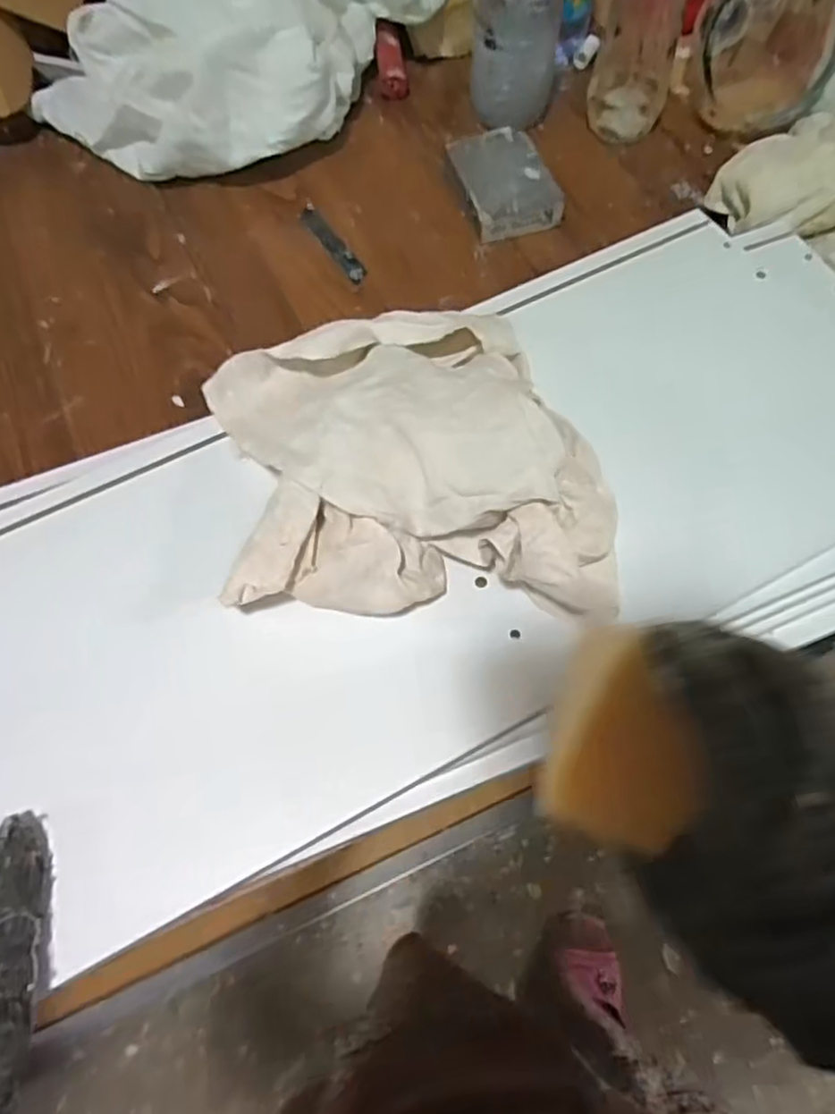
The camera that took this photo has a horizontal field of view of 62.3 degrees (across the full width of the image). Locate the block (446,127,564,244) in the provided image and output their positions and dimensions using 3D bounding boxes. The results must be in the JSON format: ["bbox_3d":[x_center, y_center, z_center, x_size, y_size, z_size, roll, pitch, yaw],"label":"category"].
[{"bbox_3d":[0.068,-0.304,0.557,0.070,0.028,0.104,-16,63,-5],"label":"block"}]

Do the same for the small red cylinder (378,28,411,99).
[{"bbox_3d":[-0.023,-0.457,0.636,0.024,0.020,0.066,-8,80,-1],"label":"small red cylinder"}]

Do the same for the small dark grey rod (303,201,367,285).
[{"bbox_3d":[-0.069,-0.253,0.555,0.017,0.004,0.101,-29,65,-12],"label":"small dark grey rod"}]

